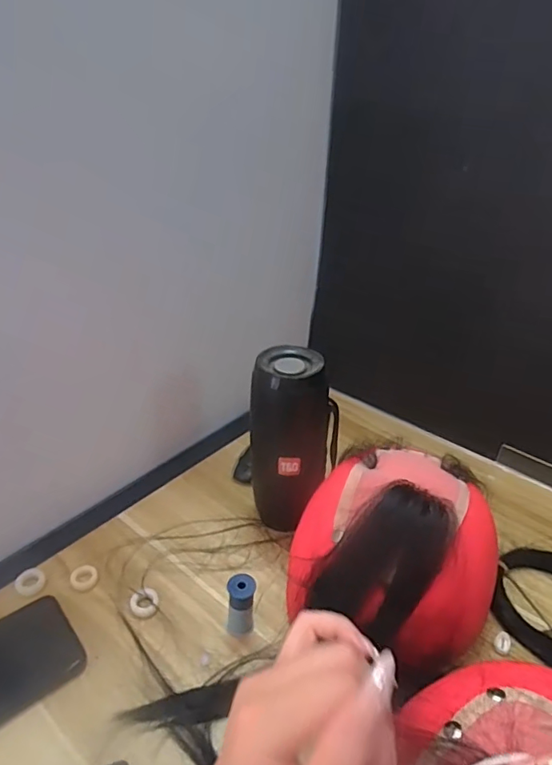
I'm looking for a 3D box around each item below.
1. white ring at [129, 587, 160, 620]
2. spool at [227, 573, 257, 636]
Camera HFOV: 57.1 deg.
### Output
[{"bbox_3d":[-0.109,0.182,0.420,0.024,0.004,0.027,-8,32,-19],"label":"white ring"},{"bbox_3d":[-0.027,0.176,0.402,0.021,0.049,0.021,3,30,-2],"label":"spool"}]

